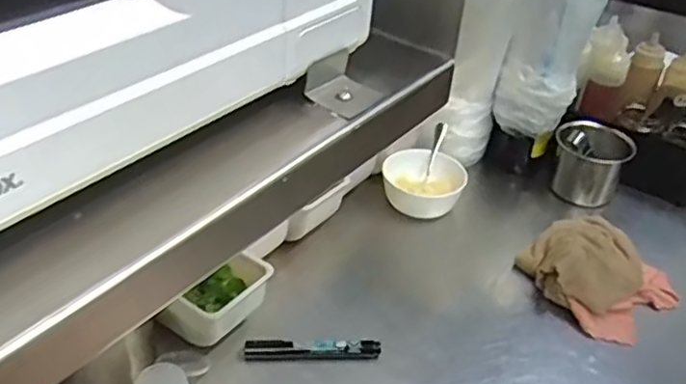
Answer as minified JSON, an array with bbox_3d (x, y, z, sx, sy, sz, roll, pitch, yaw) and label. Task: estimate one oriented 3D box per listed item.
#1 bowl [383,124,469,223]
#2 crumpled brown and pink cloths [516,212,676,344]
[{"bbox_3d":[0.107,-0.026,0.884,0.106,0.071,0.131,9,36,5],"label":"bowl"},{"bbox_3d":[0.296,0.085,0.768,0.152,0.056,0.148,-22,44,-32],"label":"crumpled brown and pink cloths"}]

